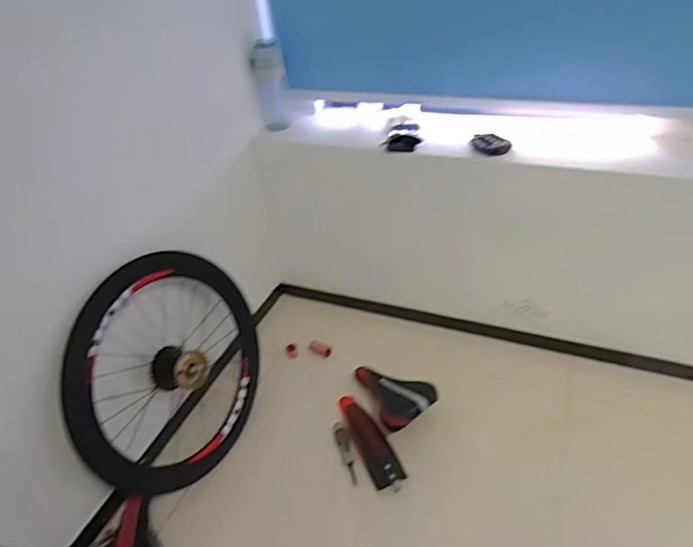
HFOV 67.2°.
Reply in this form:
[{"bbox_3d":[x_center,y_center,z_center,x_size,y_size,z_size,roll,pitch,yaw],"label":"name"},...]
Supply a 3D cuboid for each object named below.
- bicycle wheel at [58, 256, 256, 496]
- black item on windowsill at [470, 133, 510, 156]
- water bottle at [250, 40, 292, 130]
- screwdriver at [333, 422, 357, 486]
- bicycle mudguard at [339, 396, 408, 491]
[{"bbox_3d":[-0.388,0.236,1.213,0.176,0.509,0.500,9,40,18],"label":"bicycle wheel"},{"bbox_3d":[0.353,-0.314,1.275,0.094,0.033,0.064,8,39,17],"label":"black item on windowsill"},{"bbox_3d":[-0.207,-0.516,1.443,0.086,0.228,0.071,-3,37,4],"label":"water bottle"},{"bbox_3d":[0.001,0.434,1.271,0.030,0.029,0.167,-14,38,-11],"label":"screwdriver"},{"bbox_3d":[0.049,0.404,1.291,0.078,0.044,0.294,-19,39,-17],"label":"bicycle mudguard"}]

